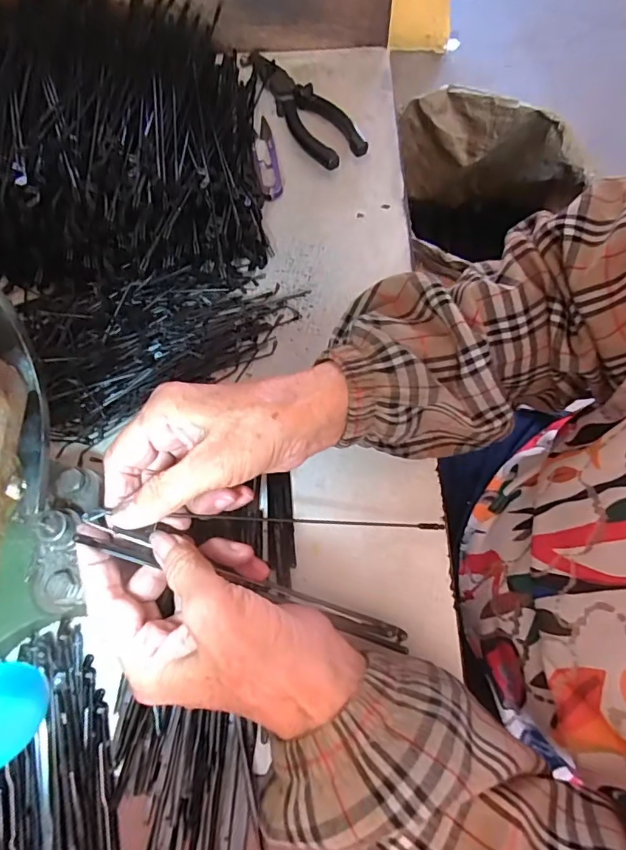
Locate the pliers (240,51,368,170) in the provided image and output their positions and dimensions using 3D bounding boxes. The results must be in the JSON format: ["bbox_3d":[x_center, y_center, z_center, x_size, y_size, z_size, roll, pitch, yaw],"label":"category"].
[{"bbox_3d":[-0.012,-0.304,0.451,0.048,0.021,0.181,-27,71,-9],"label":"pliers"}]

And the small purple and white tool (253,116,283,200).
[{"bbox_3d":[-0.043,-0.241,0.433,0.022,0.009,0.094,-10,70,-3],"label":"small purple and white tool"}]

